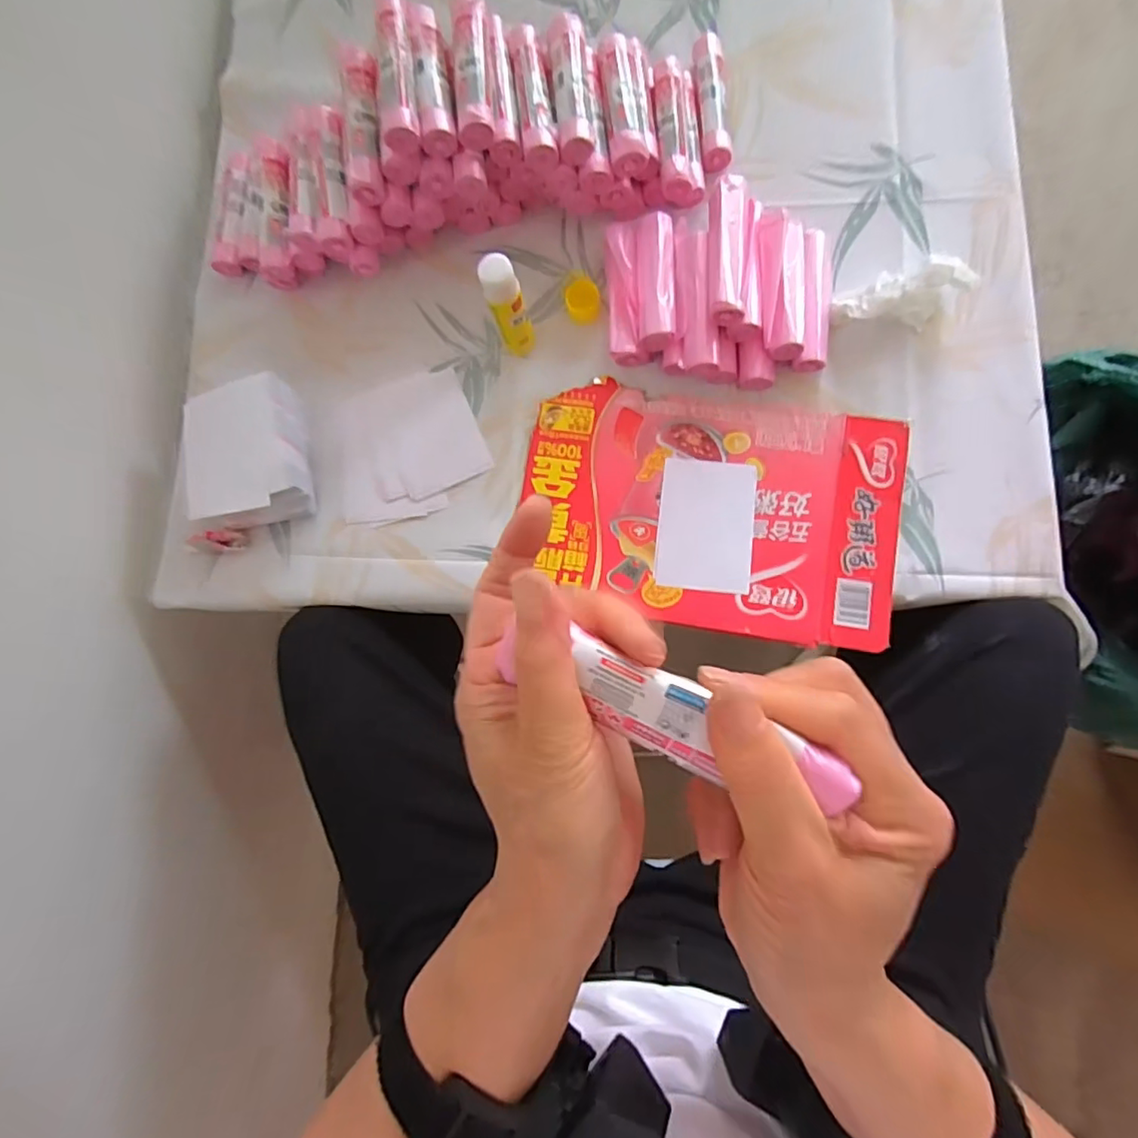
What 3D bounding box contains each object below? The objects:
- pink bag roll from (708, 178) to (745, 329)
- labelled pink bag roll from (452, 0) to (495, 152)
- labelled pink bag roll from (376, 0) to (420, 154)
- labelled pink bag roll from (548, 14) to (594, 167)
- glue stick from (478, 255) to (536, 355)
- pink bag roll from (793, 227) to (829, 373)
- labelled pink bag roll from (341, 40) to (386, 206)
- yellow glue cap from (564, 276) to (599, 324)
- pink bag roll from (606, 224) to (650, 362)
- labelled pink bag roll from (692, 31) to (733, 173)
[{"bbox_3d":[0.129,-0.261,0.475,0.026,0.020,0.117,0,82,7],"label":"pink bag roll"},{"bbox_3d":[-0.077,-0.397,0.466,0.028,0.030,0.114,-4,82,6],"label":"labelled pink bag roll"},{"bbox_3d":[-0.136,-0.393,0.456,0.029,0.029,0.116,-5,82,6],"label":"labelled pink bag roll"},{"bbox_3d":[0.002,-0.395,0.482,0.028,0.022,0.122,-6,82,6],"label":"labelled pink bag roll"},{"bbox_3d":[-0.050,-0.220,0.496,0.028,0.105,0.031,-19,82,3],"label":"glue stick"},{"bbox_3d":[0.214,-0.234,0.509,0.028,0.027,0.127,6,84,6],"label":"pink bag roll"},{"bbox_3d":[-0.170,-0.370,0.490,0.034,0.034,0.124,-5,82,6],"label":"labelled pink bag roll"},{"bbox_3d":[0.013,-0.245,0.533,0.029,0.025,0.033,1,84,6],"label":"yellow glue cap"},{"bbox_3d":[0.049,-0.247,0.524,0.031,0.034,0.126,-5,83,5],"label":"pink bag roll"},{"bbox_3d":[0.131,-0.430,0.539,0.027,0.023,0.134,-4,83,5],"label":"labelled pink bag roll"}]

